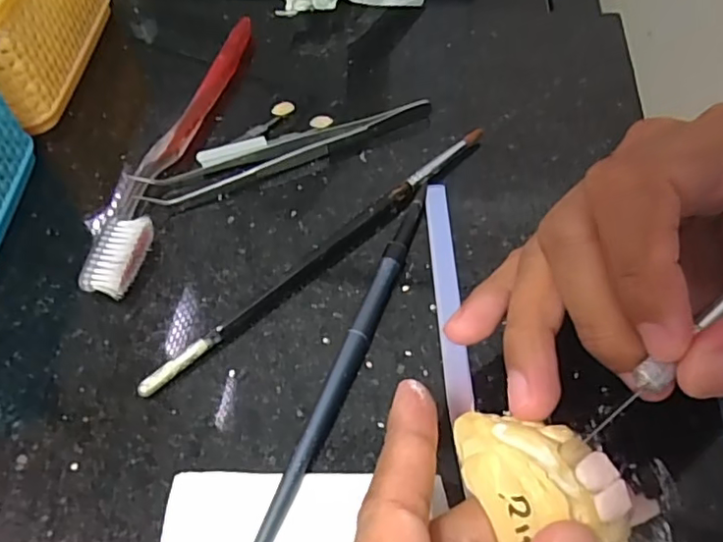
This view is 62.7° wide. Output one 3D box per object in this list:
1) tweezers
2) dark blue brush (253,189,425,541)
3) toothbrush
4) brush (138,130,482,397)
[{"bbox_3d":[-0.035,-0.058,0.283,0.141,0.010,0.015,-20,56,-12],"label":"tweezers"},{"bbox_3d":[-0.003,0.029,0.221,0.009,0.008,0.156,17,57,14],"label":"dark blue brush"},{"bbox_3d":[-0.089,-0.066,0.288,0.022,0.015,0.181,8,55,7],"label":"toothbrush"},{"bbox_3d":[-0.012,-0.011,0.251,0.187,0.008,0.008,-38,62,-23],"label":"brush"}]

